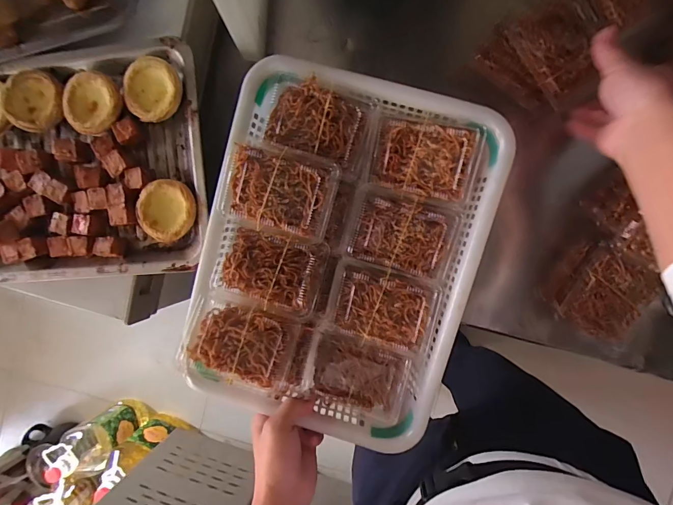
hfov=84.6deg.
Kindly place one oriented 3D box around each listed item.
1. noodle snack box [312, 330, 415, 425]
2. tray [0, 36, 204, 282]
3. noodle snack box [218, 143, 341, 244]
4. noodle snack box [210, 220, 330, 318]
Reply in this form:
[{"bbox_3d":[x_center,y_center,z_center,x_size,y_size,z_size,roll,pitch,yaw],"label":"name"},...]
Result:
[{"bbox_3d":[0.027,0.142,0.430,0.111,0.036,0.090,11,93,5],"label":"noodle snack box"},{"bbox_3d":[-0.316,-0.106,0.452,0.316,0.034,0.266,-4,92,5],"label":"tray"},{"bbox_3d":[-0.060,-0.065,0.398,0.114,0.043,0.084,15,93,4],"label":"noodle snack box"},{"bbox_3d":[-0.072,0.018,0.408,0.122,0.038,0.082,14,93,5],"label":"noodle snack box"}]

